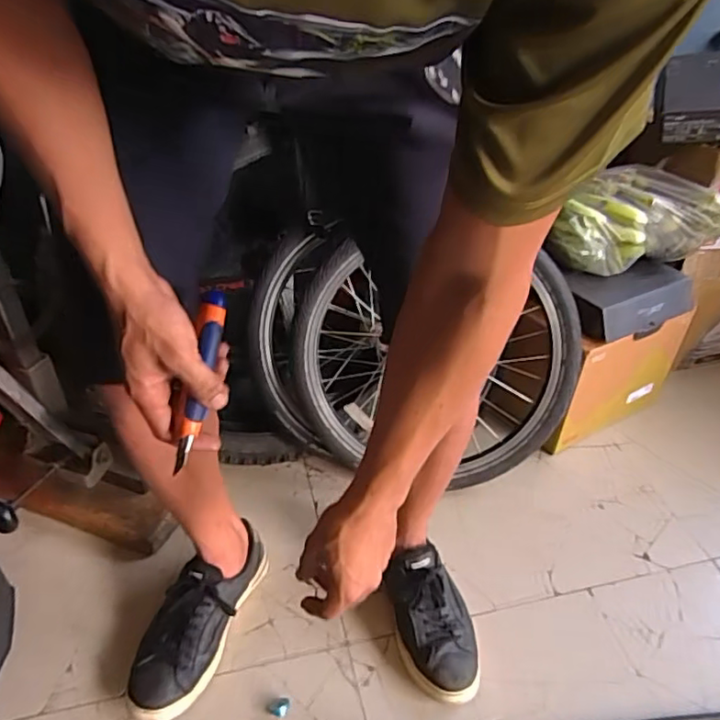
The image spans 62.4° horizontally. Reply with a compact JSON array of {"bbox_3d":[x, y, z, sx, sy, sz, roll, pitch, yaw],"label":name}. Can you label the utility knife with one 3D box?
[{"bbox_3d":[-0.138,0.013,0.510,0.023,0.019,0.163,4,70,4],"label":"utility knife"}]

